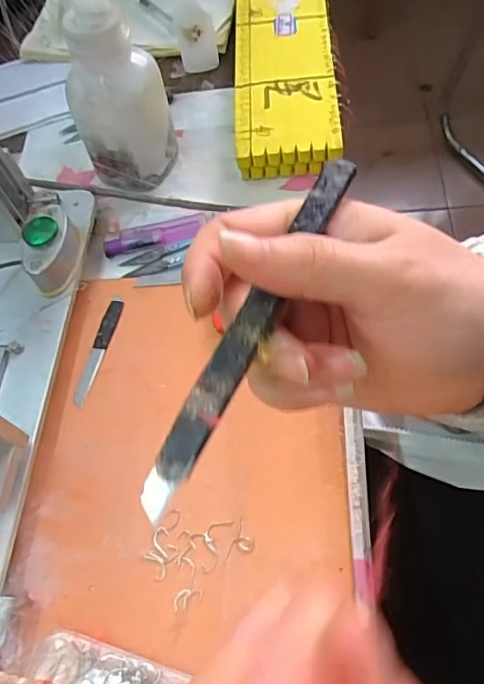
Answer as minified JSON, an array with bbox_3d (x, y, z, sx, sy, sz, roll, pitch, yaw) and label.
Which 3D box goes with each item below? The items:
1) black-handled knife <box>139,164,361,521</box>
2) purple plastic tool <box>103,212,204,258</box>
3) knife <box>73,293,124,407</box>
[{"bbox_3d":[0.005,-0.010,0.167,0.012,0.004,0.135,23,67,16],"label":"black-handled knife"},{"bbox_3d":[-0.064,-0.078,0.386,0.074,0.011,0.017,-13,60,0],"label":"purple plastic tool"},{"bbox_3d":[-0.095,0.004,0.351,0.011,0.005,0.080,8,62,12],"label":"knife"}]

